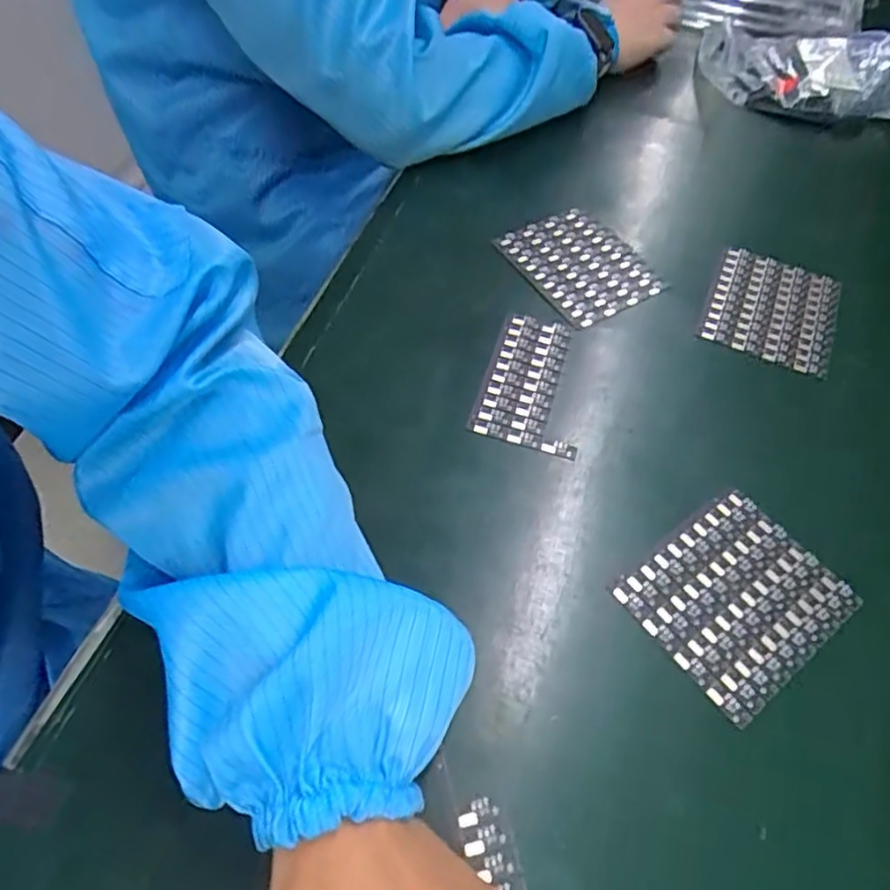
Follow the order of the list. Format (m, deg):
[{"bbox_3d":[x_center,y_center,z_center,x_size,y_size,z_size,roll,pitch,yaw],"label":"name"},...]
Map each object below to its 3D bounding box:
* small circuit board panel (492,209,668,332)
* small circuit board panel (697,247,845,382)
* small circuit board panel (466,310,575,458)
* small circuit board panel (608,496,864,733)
[{"bbox_3d":[0.096,-0.130,0.466,0.083,0.008,0.101,-24,62,-20],"label":"small circuit board panel"},{"bbox_3d":[0.224,-0.094,0.451,0.085,0.007,0.094,21,62,15],"label":"small circuit board panel"},{"bbox_3d":[0.056,-0.040,0.401,0.061,0.005,0.098,17,57,5],"label":"small circuit board panel"},{"bbox_3d":[0.145,0.075,0.326,0.099,0.006,0.081,-31,65,-23],"label":"small circuit board panel"}]

